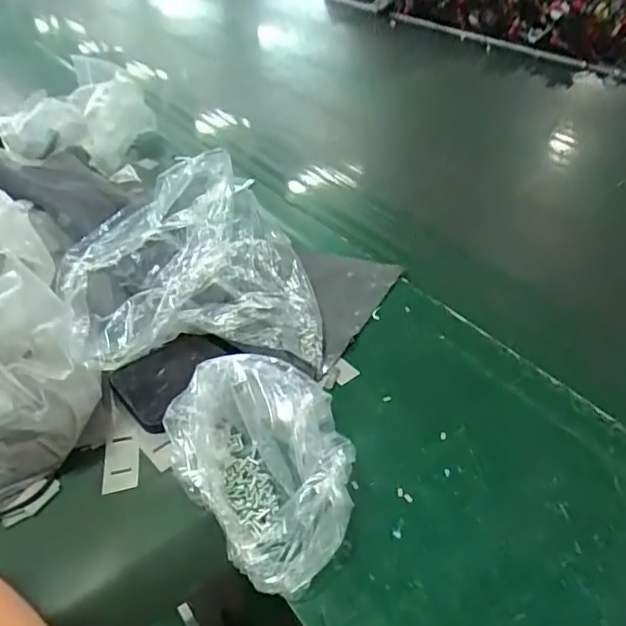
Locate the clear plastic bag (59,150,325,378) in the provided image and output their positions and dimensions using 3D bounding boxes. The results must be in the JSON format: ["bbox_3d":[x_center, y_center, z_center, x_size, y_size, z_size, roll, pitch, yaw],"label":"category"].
[{"bbox_3d":[-0.101,-0.045,0.501,0.208,0.141,0.199,-14,42,-14],"label":"clear plastic bag"}]

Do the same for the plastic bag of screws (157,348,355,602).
[{"bbox_3d":[-0.032,0.104,0.390,0.119,0.060,0.151,-11,42,-11],"label":"plastic bag of screws"}]

